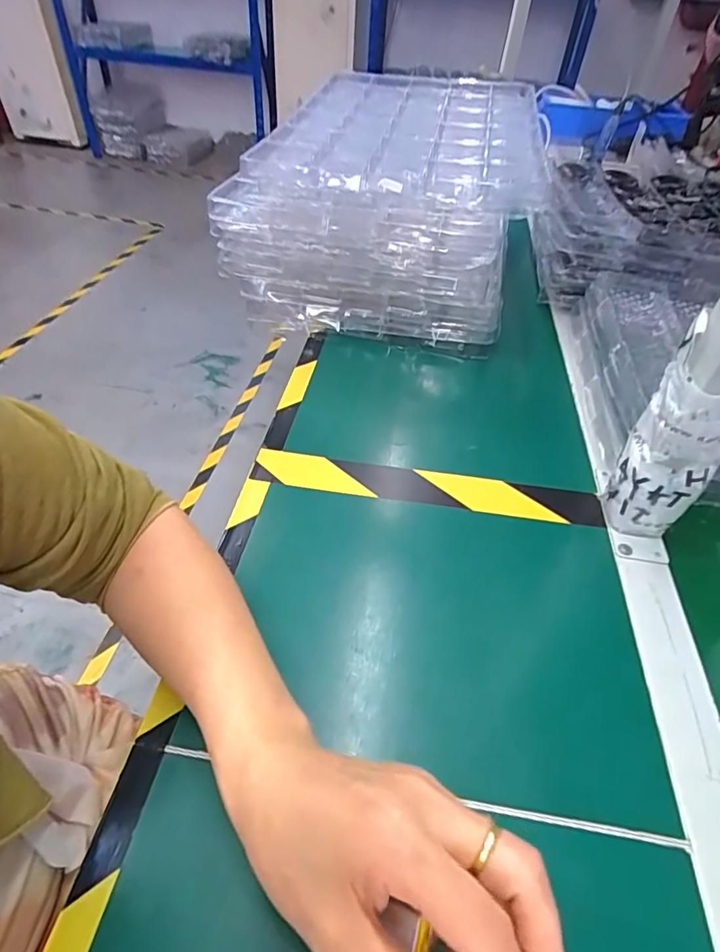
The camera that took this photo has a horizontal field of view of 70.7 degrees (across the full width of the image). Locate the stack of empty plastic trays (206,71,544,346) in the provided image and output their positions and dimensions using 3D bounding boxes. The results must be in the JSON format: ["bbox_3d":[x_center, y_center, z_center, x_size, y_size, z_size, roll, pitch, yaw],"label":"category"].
[{"bbox_3d":[0.055,-0.382,0.685,0.317,0.170,0.499,12,45,7],"label":"stack of empty plastic trays"}]

